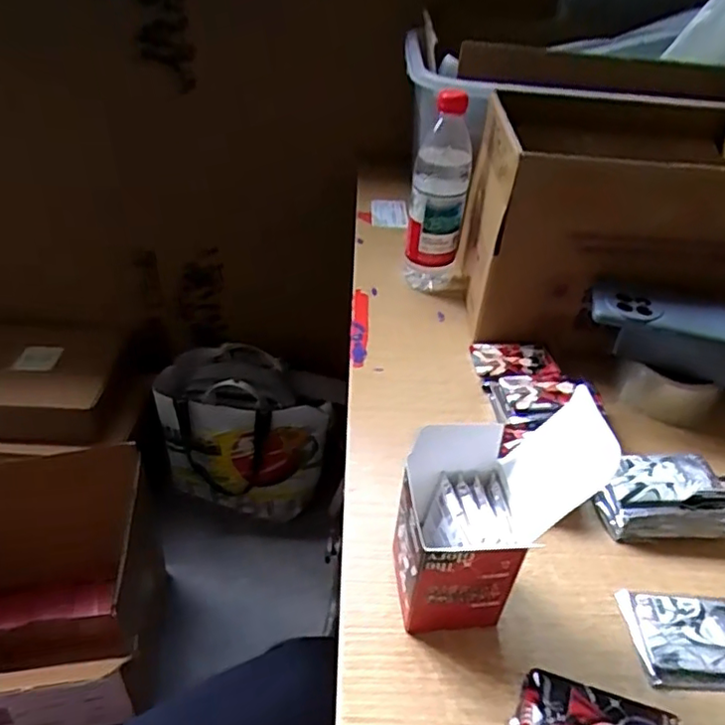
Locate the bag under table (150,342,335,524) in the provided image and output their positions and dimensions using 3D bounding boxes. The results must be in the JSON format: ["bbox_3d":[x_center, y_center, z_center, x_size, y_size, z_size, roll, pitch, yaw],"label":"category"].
[{"bbox_3d":[-0.219,0.146,1.174,0.288,0.334,0.123,8,39,3],"label":"bag under table"}]

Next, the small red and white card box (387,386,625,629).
[{"bbox_3d":[0.082,0.100,0.399,0.111,0.154,0.084,-1,40,-6],"label":"small red and white card box"}]

